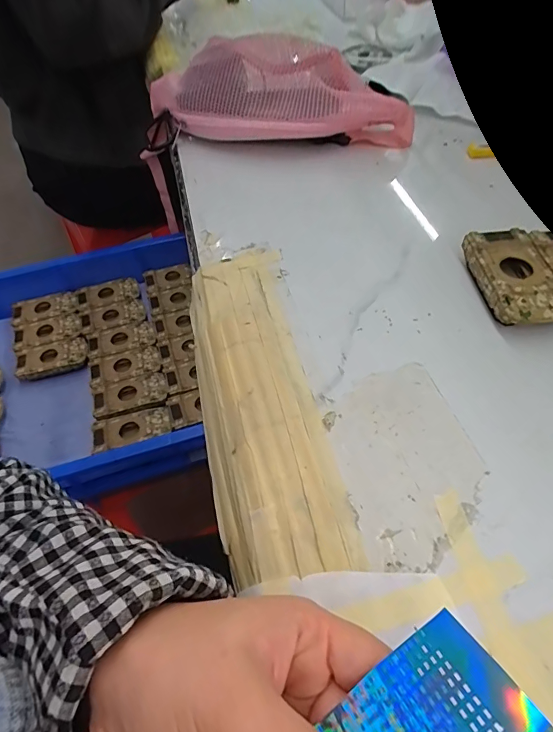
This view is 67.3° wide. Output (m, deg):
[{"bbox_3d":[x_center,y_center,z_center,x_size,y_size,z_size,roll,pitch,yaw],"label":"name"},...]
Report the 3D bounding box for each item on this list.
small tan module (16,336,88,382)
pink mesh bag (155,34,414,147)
[{"bbox_3d":[-0.325,-0.011,0.606,0.096,0.015,0.051,-17,53,-8],"label":"small tan module"},{"bbox_3d":[-0.005,-0.318,0.485,0.310,0.088,0.094,4,55,7],"label":"pink mesh bag"}]

